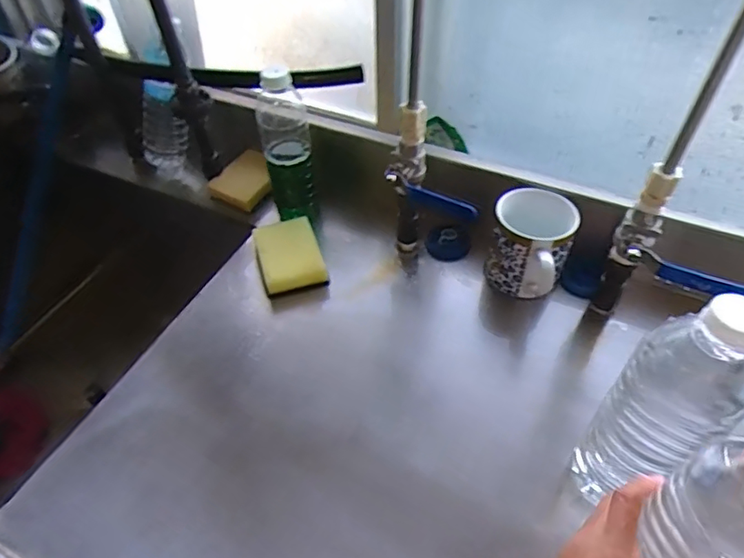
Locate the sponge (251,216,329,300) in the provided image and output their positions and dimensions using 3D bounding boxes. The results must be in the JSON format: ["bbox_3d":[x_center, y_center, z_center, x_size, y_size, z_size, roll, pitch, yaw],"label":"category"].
[{"bbox_3d":[-0.105,-0.027,0.677,0.078,0.038,0.100,-15,52,-13],"label":"sponge"}]

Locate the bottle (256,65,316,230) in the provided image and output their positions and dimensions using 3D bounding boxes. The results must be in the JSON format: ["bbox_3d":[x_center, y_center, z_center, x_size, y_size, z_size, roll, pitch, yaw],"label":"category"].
[{"bbox_3d":[-0.106,-0.159,0.670,0.060,0.191,0.051,1,50,0],"label":"bottle"}]

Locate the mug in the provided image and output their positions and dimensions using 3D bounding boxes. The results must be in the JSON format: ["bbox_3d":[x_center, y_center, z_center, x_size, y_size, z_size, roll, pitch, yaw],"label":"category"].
[{"bbox_3d":[0.179,-0.036,0.620,0.090,0.094,0.096,0,49,0],"label":"mug"}]

